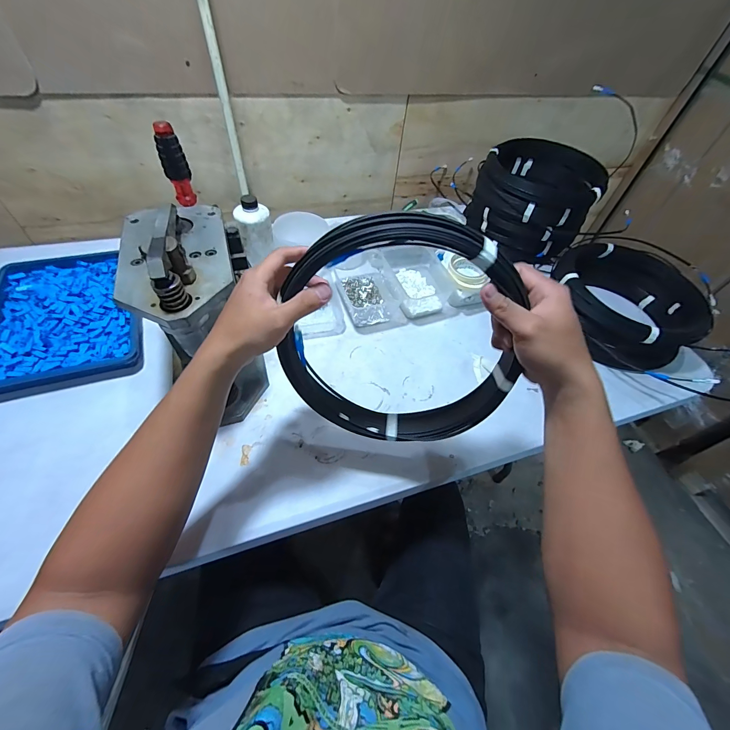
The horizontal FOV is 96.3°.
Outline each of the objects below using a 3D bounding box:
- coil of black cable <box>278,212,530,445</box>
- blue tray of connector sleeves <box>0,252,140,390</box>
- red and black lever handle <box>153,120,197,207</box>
[{"bbox_3d":[0.042,-0.022,0.368,0.261,0.270,0.042,18,37,-3],"label":"coil of black cable"},{"bbox_3d":[-0.569,-0.101,0.621,0.233,0.036,0.333,-18,57,-18],"label":"blue tray of connector sleeves"},{"bbox_3d":[-0.276,-0.291,0.478,0.022,0.103,0.029,29,55,16],"label":"red and black lever handle"}]

